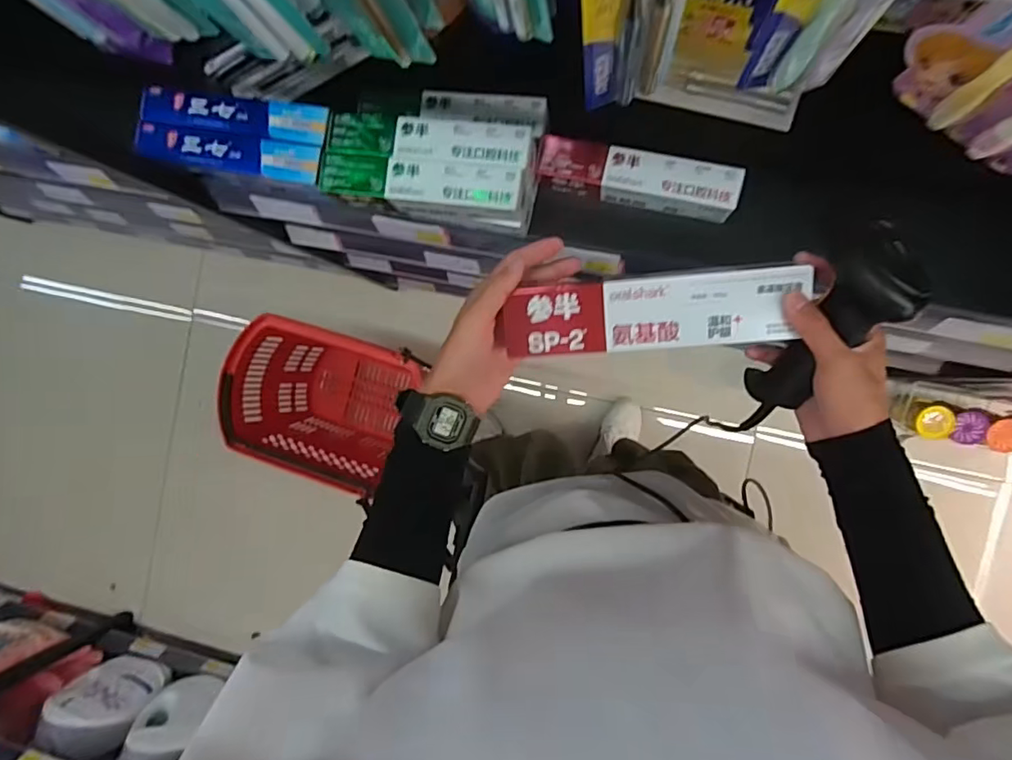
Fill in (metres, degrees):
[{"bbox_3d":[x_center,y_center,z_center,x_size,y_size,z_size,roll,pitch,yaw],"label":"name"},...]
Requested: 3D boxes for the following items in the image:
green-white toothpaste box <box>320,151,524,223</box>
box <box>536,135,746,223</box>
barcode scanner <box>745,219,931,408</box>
[{"bbox_3d":[-0.091,-0.215,0.620,0.218,0.048,0.046,8,92,9],"label":"green-white toothpaste box"},{"bbox_3d":[0.149,-0.230,0.632,0.221,0.048,0.051,13,92,9],"label":"box"},{"bbox_3d":[0.243,-0.040,0.417,0.055,0.053,0.150,30,138,8],"label":"barcode scanner"}]

